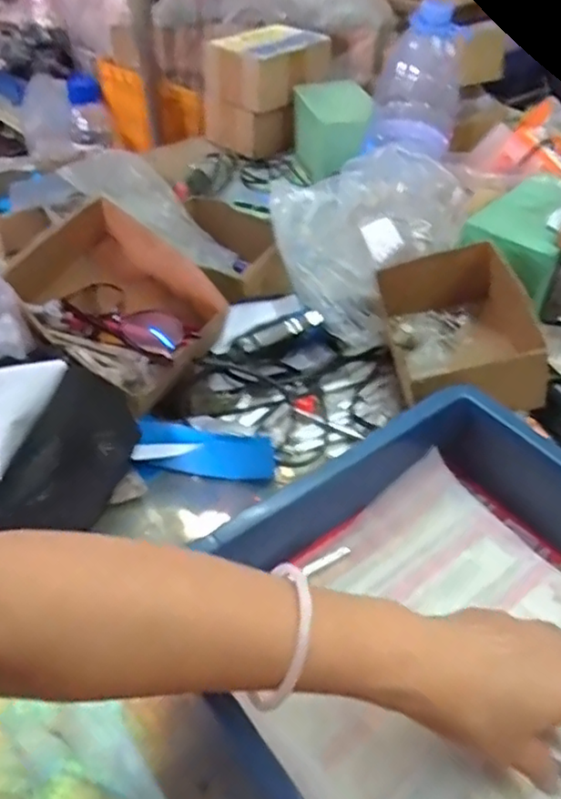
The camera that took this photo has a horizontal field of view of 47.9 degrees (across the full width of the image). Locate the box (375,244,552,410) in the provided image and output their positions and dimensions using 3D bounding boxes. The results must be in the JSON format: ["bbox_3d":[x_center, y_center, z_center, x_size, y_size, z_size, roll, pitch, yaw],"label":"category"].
[{"bbox_3d":[0.153,-0.054,0.551,0.116,0.073,0.157,-5,44,-5],"label":"box"}]

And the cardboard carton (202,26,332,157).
[{"bbox_3d":[-0.020,-0.478,0.974,0.129,0.138,0.165,32,52,29],"label":"cardboard carton"}]

